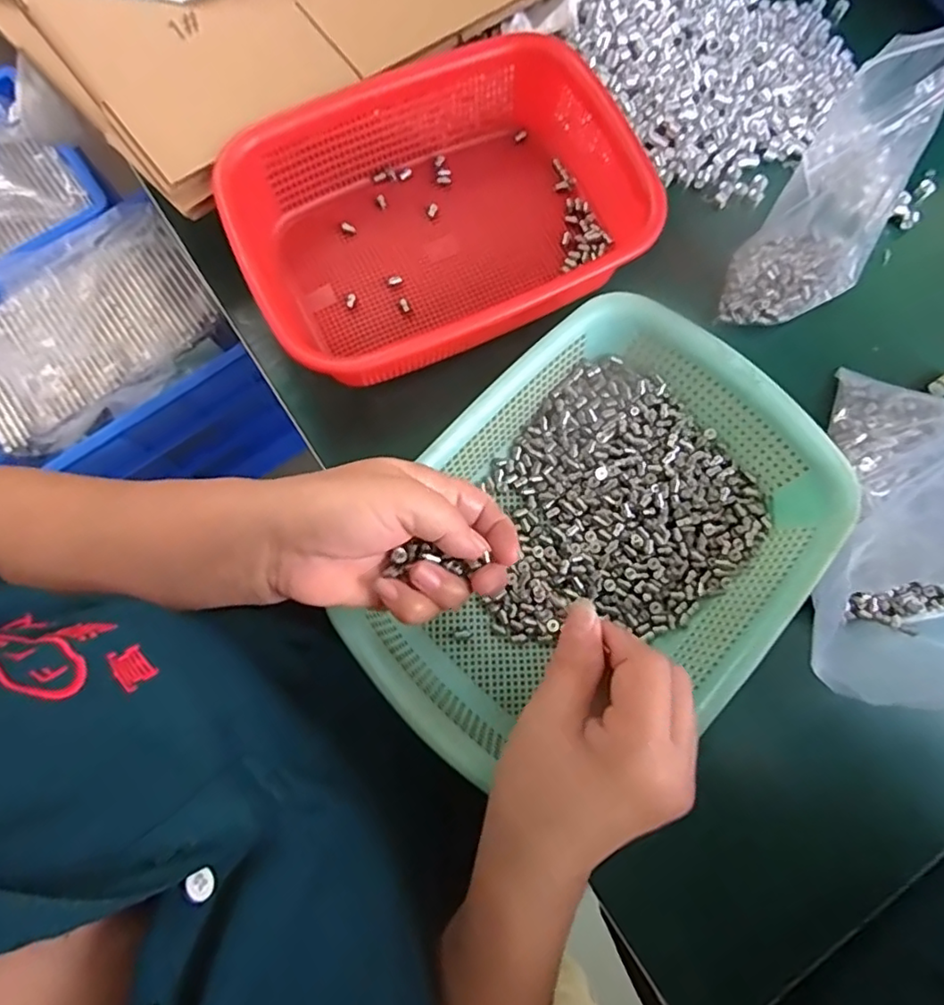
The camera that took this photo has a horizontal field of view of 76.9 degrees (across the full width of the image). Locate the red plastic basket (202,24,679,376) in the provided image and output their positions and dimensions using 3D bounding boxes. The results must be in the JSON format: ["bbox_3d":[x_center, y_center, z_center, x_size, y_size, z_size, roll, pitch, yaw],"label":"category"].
[{"bbox_3d":[-0.015,-0.217,0.452,0.307,0.069,0.212,-25,79,-6],"label":"red plastic basket"}]

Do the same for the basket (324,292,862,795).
[{"bbox_3d":[0.073,0.032,0.387,0.221,0.066,0.303,42,80,8],"label":"basket"}]

